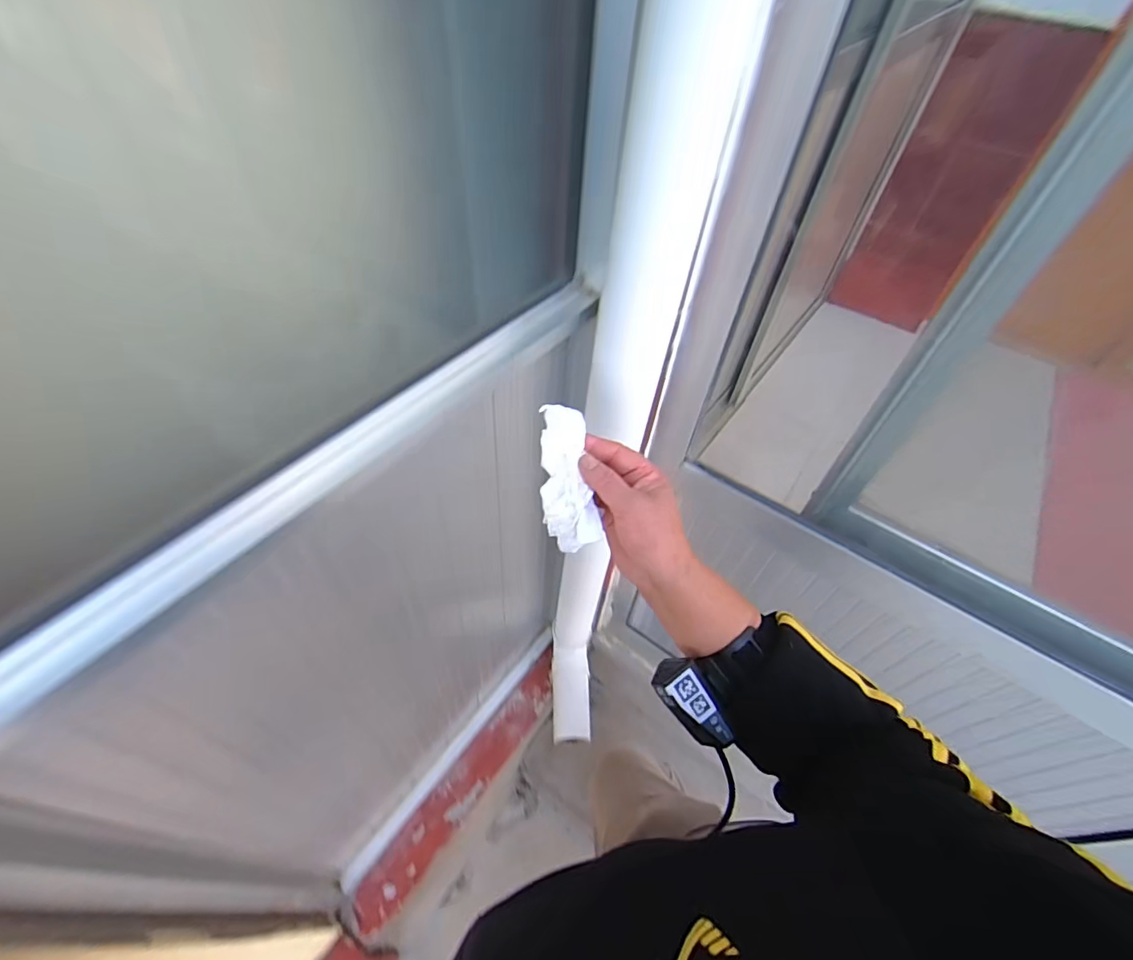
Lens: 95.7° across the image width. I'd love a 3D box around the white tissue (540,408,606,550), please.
[{"bbox_3d":[-0.002,0.001,0.422,0.040,0.045,0.116,-7,87,-10],"label":"white tissue"}]

